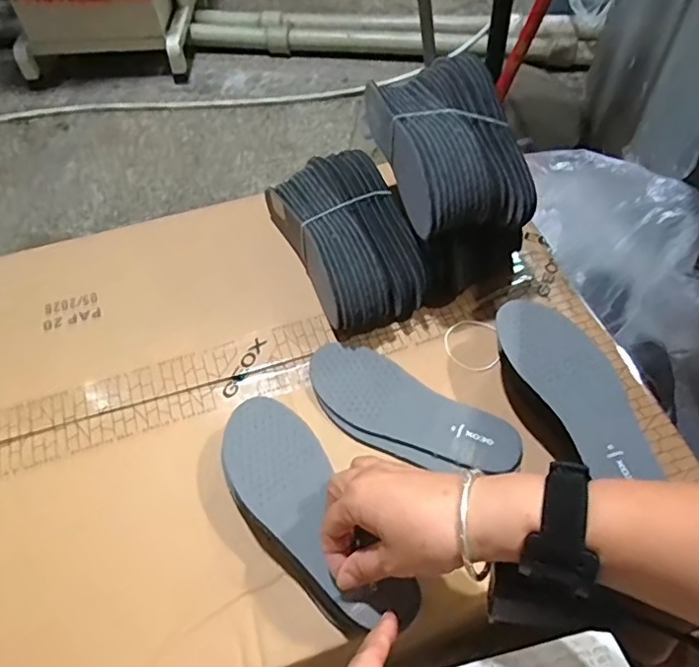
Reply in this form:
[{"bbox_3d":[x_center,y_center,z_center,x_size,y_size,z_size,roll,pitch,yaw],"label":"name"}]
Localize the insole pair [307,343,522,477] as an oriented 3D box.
[{"bbox_3d":[0.047,0.068,0.488,0.190,0.009,0.076,25,60,20],"label":"insole pair"}]

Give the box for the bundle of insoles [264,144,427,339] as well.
[{"bbox_3d":[-0.001,-0.094,0.568,0.104,0.072,0.194,-21,56,-11],"label":"bundle of insoles"}]

